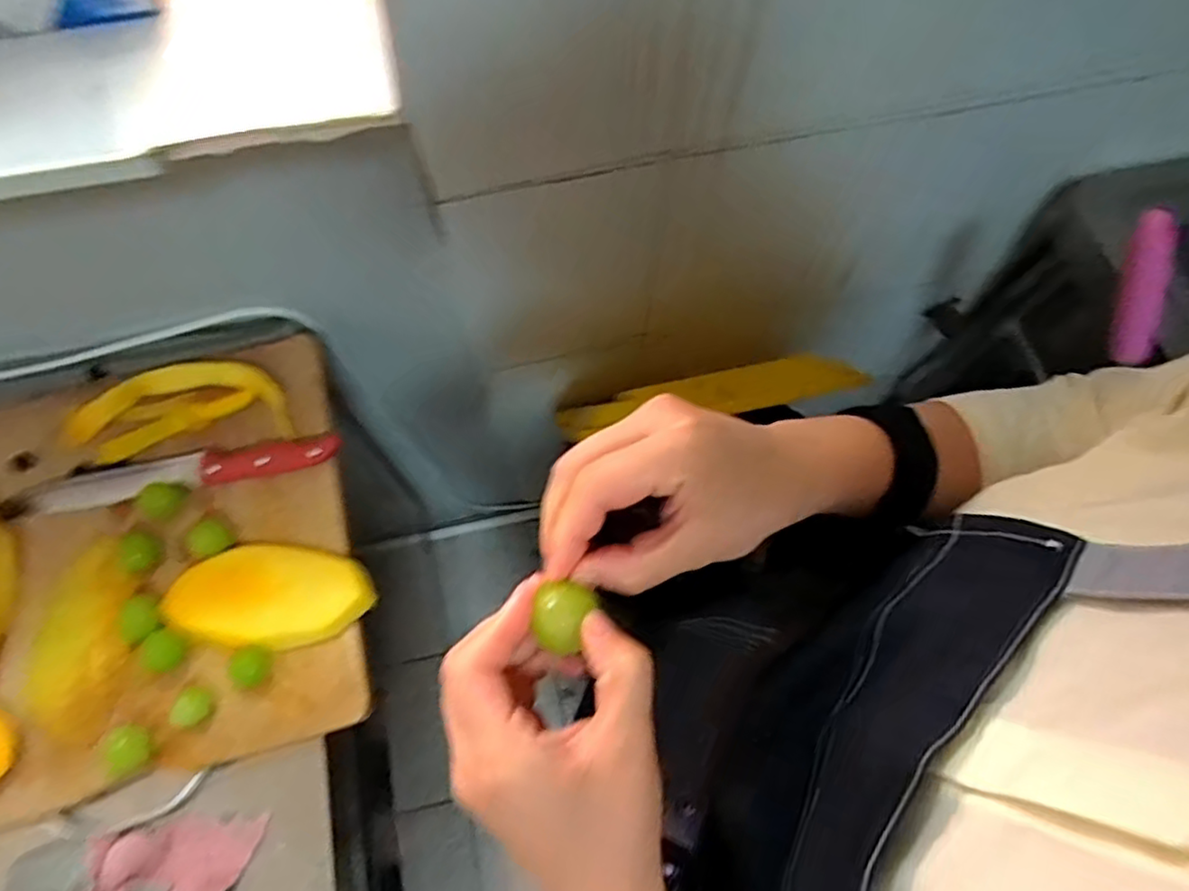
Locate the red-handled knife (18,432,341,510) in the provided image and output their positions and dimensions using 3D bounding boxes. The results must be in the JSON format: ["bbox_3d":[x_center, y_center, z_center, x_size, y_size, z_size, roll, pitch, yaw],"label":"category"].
[{"bbox_3d":[-0.338,0.020,0.543,0.242,0.013,0.032,-9,69,-4],"label":"red-handled knife"}]

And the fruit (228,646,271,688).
[{"bbox_3d":[-0.255,0.165,0.492,0.027,0.019,0.028,0,68,0],"label":"fruit"}]

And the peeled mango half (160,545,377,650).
[{"bbox_3d":[-0.249,0.114,0.503,0.144,0.030,0.073,4,68,1],"label":"peeled mango half"}]

